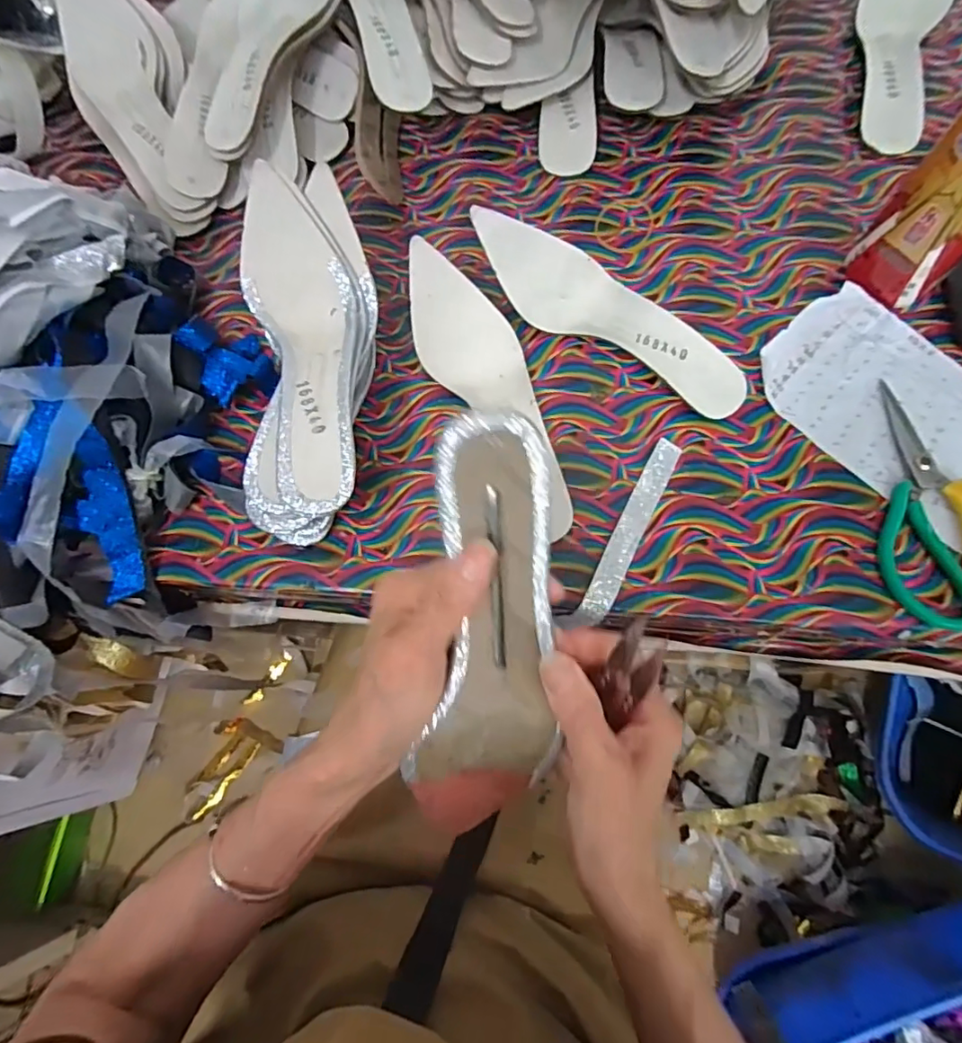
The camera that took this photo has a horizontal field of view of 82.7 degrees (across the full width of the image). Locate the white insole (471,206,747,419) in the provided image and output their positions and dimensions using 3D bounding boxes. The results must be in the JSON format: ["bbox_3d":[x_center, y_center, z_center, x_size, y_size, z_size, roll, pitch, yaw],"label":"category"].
[{"bbox_3d":[0.105,-0.172,0.438,0.247,0.059,0.069,32,77,12],"label":"white insole"}]

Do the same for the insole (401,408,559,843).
[{"bbox_3d":[0.004,0.058,0.272,0.065,0.028,0.214,3,98,2],"label":"insole"}]

